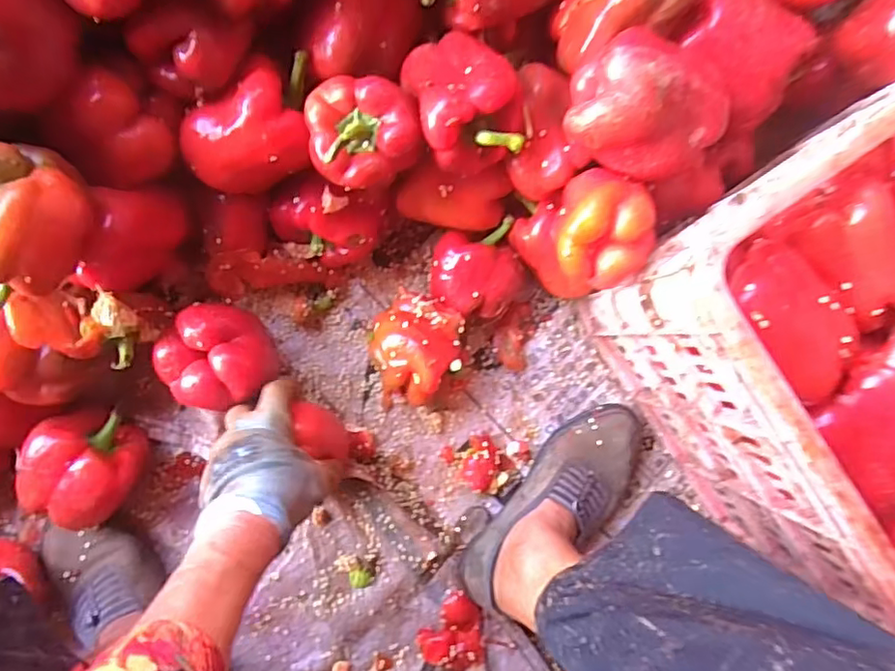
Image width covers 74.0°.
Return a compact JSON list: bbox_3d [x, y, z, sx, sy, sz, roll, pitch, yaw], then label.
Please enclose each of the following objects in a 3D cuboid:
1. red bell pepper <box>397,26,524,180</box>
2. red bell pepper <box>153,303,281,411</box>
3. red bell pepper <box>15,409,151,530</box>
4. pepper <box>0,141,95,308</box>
[{"bbox_3d":[0.014,-0.189,0.472,0.086,0.065,0.104,-17,89,-5],"label":"red bell pepper"},{"bbox_3d":[-0.207,0.020,0.535,0.084,0.079,0.089,0,87,-5],"label":"red bell pepper"},{"bbox_3d":[-0.331,0.121,0.545,0.085,0.087,0.093,0,87,-5],"label":"red bell pepper"},{"bbox_3d":[-0.295,-0.077,0.408,0.079,0.066,0.106,28,85,-3],"label":"pepper"}]

